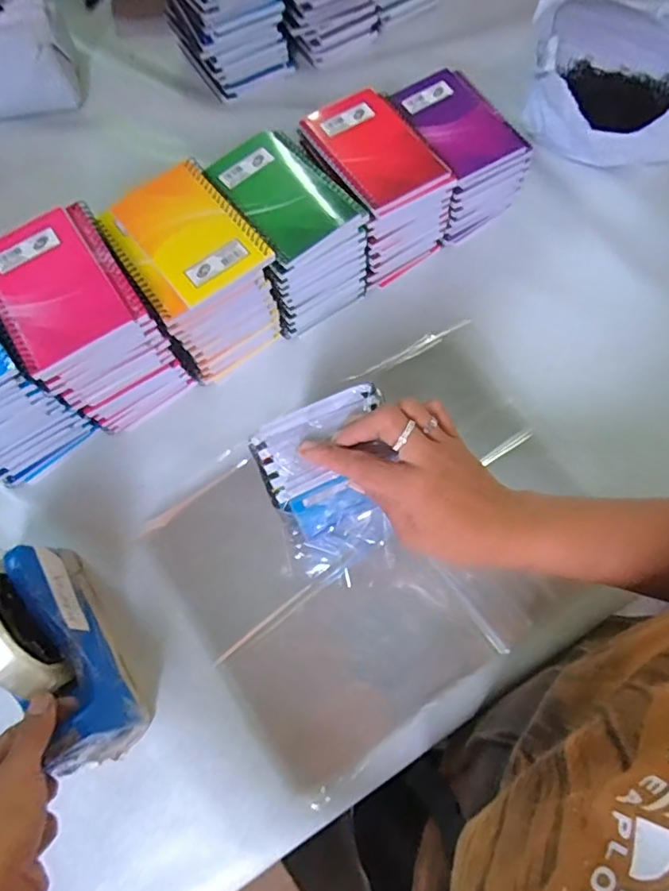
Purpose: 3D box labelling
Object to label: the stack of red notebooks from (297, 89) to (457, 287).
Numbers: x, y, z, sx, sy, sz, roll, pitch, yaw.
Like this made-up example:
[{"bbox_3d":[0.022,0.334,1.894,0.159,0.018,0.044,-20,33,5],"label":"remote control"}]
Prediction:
[{"bbox_3d":[0.040,-0.249,0.539,0.089,0.102,0.134,-28,71,-8],"label":"stack of red notebooks"}]

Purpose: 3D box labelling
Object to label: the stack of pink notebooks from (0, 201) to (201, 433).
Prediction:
[{"bbox_3d":[-0.209,-0.102,0.477,0.099,0.133,0.128,-34,72,-10],"label":"stack of pink notebooks"}]

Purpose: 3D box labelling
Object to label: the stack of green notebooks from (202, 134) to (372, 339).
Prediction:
[{"bbox_3d":[-0.042,-0.197,0.519,0.097,0.108,0.131,-33,72,-10],"label":"stack of green notebooks"}]

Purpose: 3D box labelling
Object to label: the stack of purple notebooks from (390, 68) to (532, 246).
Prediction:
[{"bbox_3d":[0.121,-0.301,0.566,0.093,0.081,0.149,-25,70,-7],"label":"stack of purple notebooks"}]

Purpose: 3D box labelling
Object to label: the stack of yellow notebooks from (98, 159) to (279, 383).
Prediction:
[{"bbox_3d":[-0.123,-0.151,0.500,0.097,0.115,0.122,-34,72,-10],"label":"stack of yellow notebooks"}]

